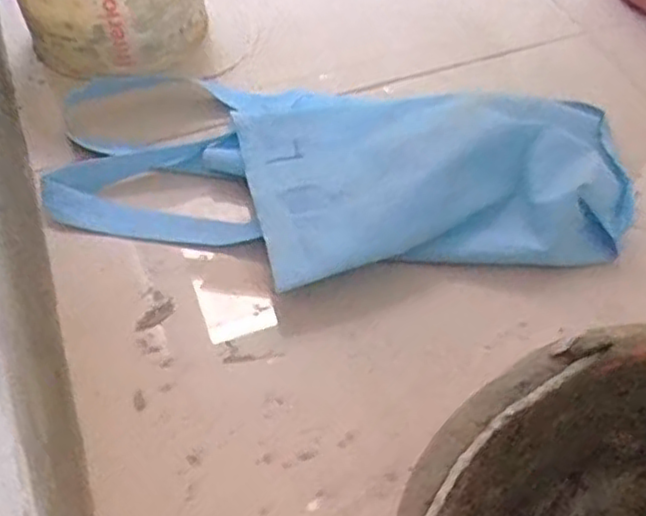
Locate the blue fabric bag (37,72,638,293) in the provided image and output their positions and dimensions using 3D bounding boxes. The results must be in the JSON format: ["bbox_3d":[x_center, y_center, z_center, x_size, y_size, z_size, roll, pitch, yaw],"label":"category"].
[{"bbox_3d":[0.009,-0.075,0.573,0.460,0.062,0.221,5,54,3],"label":"blue fabric bag"}]

